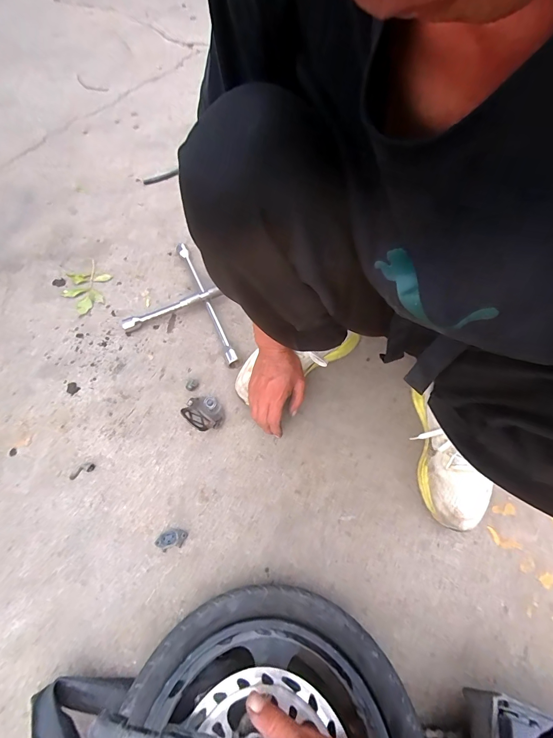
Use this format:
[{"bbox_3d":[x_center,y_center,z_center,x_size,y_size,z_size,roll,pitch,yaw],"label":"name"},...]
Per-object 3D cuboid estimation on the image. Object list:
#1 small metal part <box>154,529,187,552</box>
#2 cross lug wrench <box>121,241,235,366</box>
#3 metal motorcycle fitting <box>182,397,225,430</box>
[{"bbox_3d":[-0.164,0.267,0.529,0.045,0.020,0.027,-13,63,-8],"label":"small metal part"},{"bbox_3d":[-0.157,-0.145,0.728,0.252,0.040,0.241,21,64,9],"label":"cross lug wrench"},{"bbox_3d":[-0.130,0.078,0.609,0.065,0.036,0.072,-32,67,-17],"label":"metal motorcycle fitting"}]

